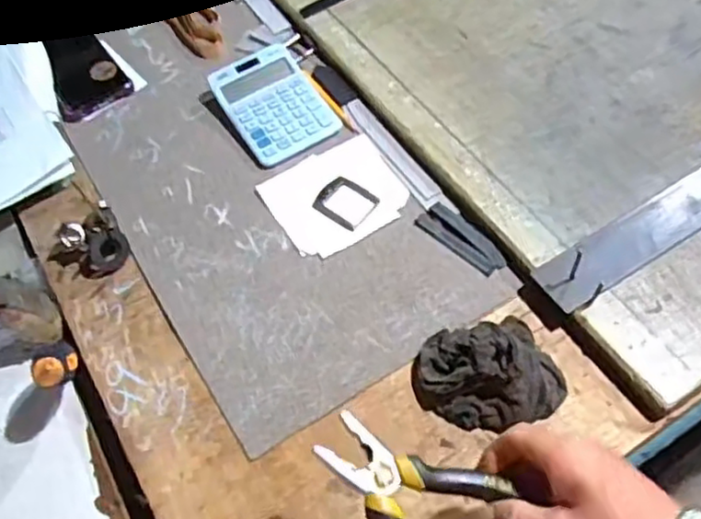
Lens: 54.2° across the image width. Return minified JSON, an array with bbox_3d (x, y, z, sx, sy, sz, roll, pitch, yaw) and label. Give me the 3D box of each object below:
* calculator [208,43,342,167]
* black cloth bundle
[{"bbox_3d":[-0.082,-0.170,0.738,0.096,0.020,0.140,-29,60,-10],"label":"calculator"},{"bbox_3d":[0.110,0.087,0.549,0.110,0.053,0.089,-15,59,-2],"label":"black cloth bundle"}]

